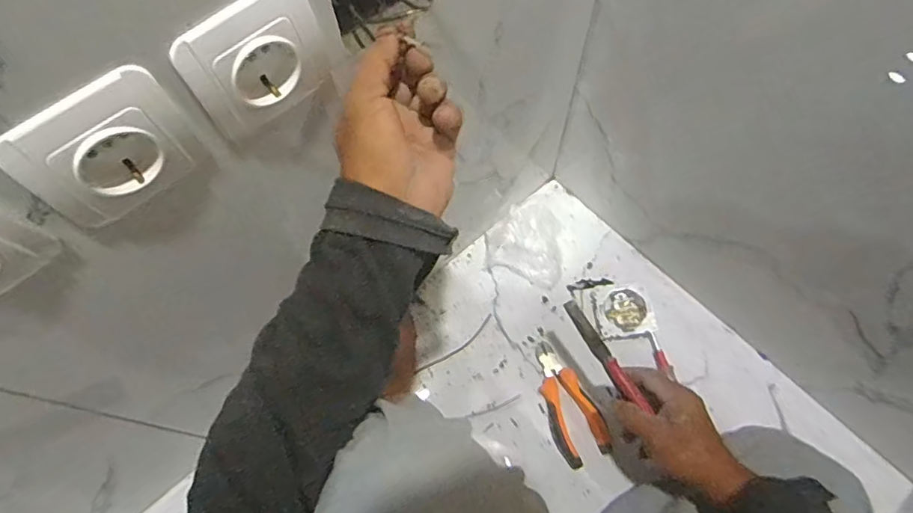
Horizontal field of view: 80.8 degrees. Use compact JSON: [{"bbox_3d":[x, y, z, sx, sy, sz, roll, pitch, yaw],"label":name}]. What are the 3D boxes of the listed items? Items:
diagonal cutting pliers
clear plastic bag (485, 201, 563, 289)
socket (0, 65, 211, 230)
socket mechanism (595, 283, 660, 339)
[{"bbox_3d":[0.142,0.181,0.680,0.063,0.021,0.153,-16,66,-5],"label":"diagonal cutting pliers"},{"bbox_3d":[0.096,-0.023,0.756,0.102,0.045,0.125,-2,65,1],"label":"clear plastic bag"},{"bbox_3d":[-0.182,-0.057,0.283,0.077,0.074,0.020,-40,70,-15],"label":"socket"},{"bbox_3d":[0.225,0.074,0.724,0.074,0.028,0.071,-16,65,17],"label":"socket mechanism"}]

